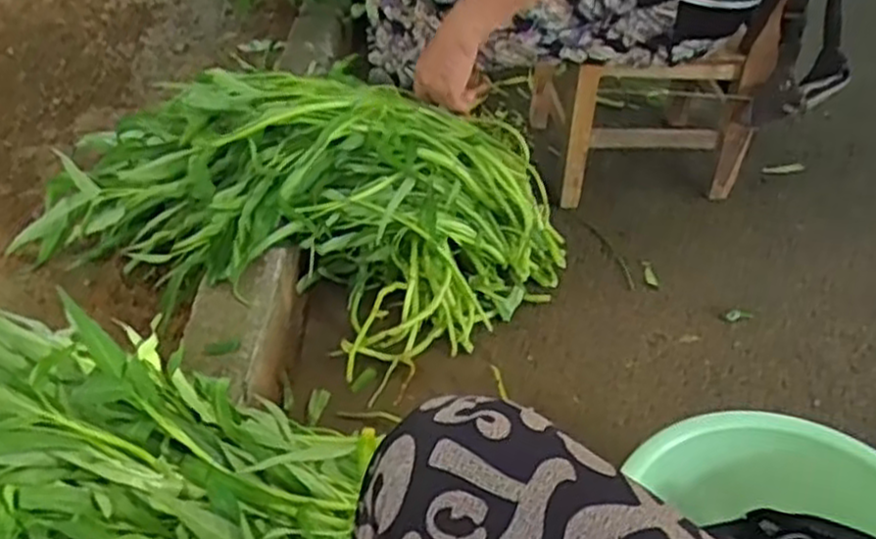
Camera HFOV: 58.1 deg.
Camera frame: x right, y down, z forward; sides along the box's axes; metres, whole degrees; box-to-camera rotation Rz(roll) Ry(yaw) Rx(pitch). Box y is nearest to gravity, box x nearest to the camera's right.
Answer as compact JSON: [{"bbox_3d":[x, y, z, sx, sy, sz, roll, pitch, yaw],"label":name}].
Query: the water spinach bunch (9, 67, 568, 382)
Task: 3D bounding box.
[{"bbox_3d":[-0.217,-0.120,1.178,0.802,0.278,0.411,13,40,10],"label":"water spinach bunch"}]

